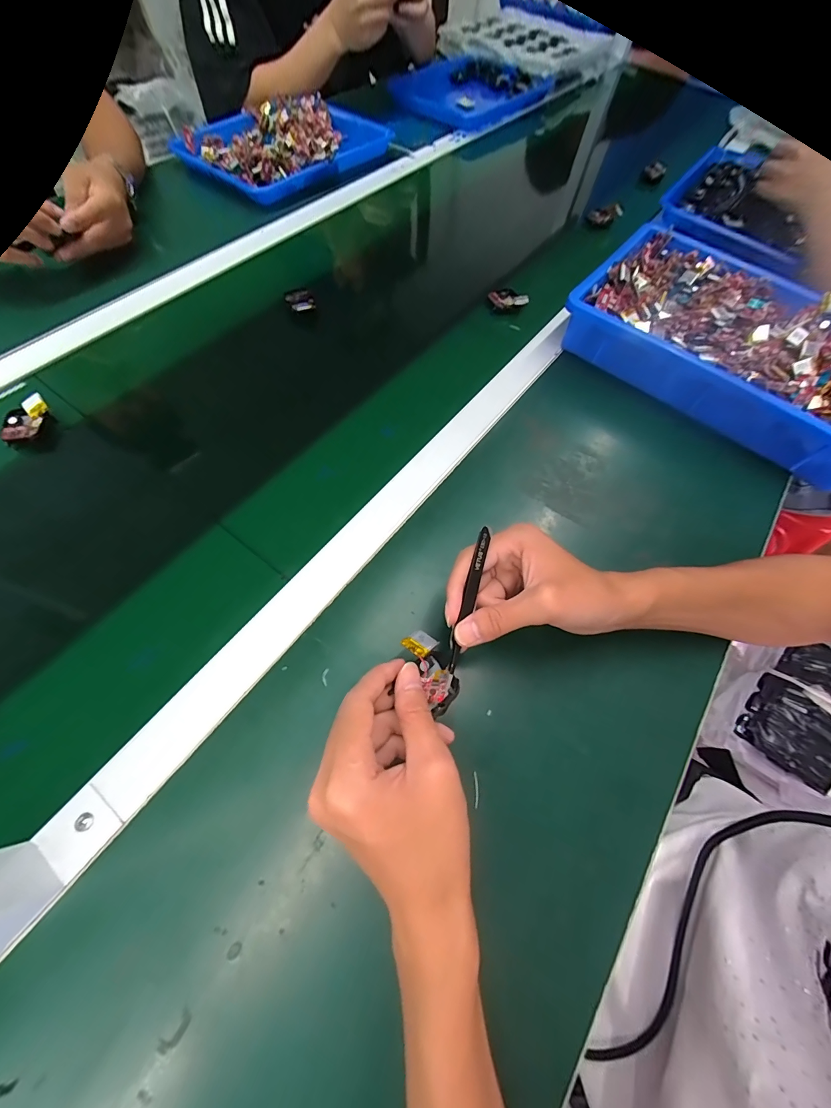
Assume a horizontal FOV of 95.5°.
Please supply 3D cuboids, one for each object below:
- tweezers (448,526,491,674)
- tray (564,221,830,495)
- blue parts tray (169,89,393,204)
[{"bbox_3d":[0.037,0.031,0.268,0.009,0.005,0.103,16,79,4],"label":"tweezers"},{"bbox_3d":[0.398,-0.265,0.463,0.379,0.064,0.263,35,68,12],"label":"tray"},{"bbox_3d":[-0.234,-0.724,0.659,0.261,0.042,0.324,39,69,14],"label":"blue parts tray"}]

